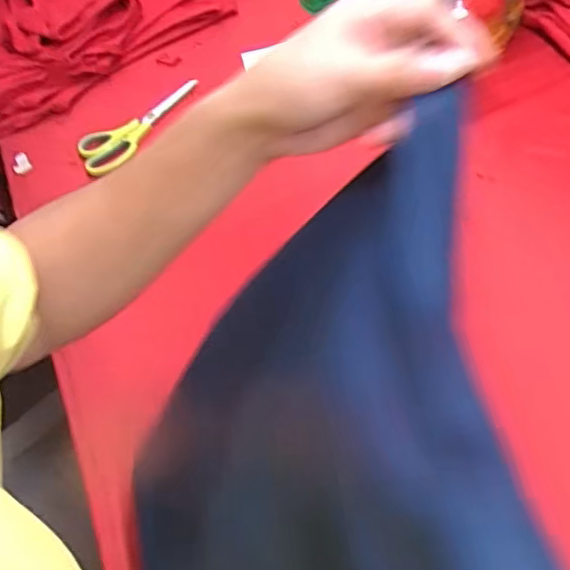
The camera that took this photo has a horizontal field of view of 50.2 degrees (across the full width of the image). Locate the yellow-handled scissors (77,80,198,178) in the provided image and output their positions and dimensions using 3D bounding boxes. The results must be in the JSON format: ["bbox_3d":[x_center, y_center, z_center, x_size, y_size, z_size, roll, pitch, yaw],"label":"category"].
[{"bbox_3d":[-0.177,-0.197,0.739,0.165,0.012,0.061,-36,59,-4],"label":"yellow-handled scissors"}]

